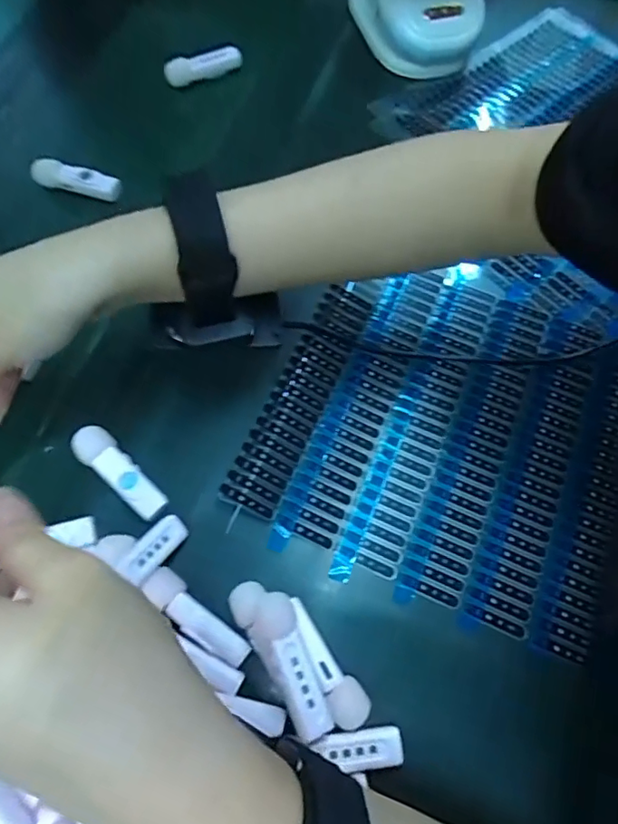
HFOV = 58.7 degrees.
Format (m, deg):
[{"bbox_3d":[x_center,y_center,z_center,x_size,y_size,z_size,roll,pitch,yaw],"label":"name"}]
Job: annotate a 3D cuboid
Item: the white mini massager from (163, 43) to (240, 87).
[{"bbox_3d":[-0.088,-0.290,0.460,0.064,0.019,0.016,-13,67,-8],"label":"white mini massager"}]

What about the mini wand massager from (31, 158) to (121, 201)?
[{"bbox_3d":[-0.173,-0.173,0.407,0.067,0.013,0.015,16,66,5],"label":"mini wand massager"}]

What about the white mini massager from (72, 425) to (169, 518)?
[{"bbox_3d":[-0.104,0.032,0.302,0.063,0.011,0.020,37,69,14],"label":"white mini massager"}]

